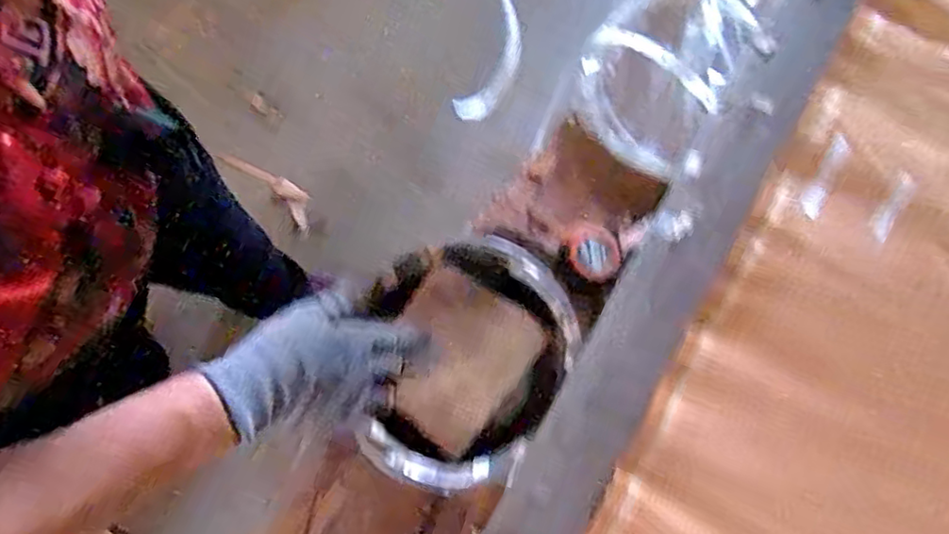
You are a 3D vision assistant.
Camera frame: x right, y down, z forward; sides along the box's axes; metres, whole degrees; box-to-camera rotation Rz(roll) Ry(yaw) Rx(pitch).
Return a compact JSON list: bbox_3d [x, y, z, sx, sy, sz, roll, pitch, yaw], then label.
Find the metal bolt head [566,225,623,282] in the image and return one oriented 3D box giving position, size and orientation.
[{"bbox_3d":[0.108,-0.013,0.570,0.049,0.021,0.049,25,77,1],"label":"metal bolt head"}]

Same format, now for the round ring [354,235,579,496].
[{"bbox_3d":[-0.015,0.078,0.534,0.174,0.027,0.209,31,80,5],"label":"round ring"}]

